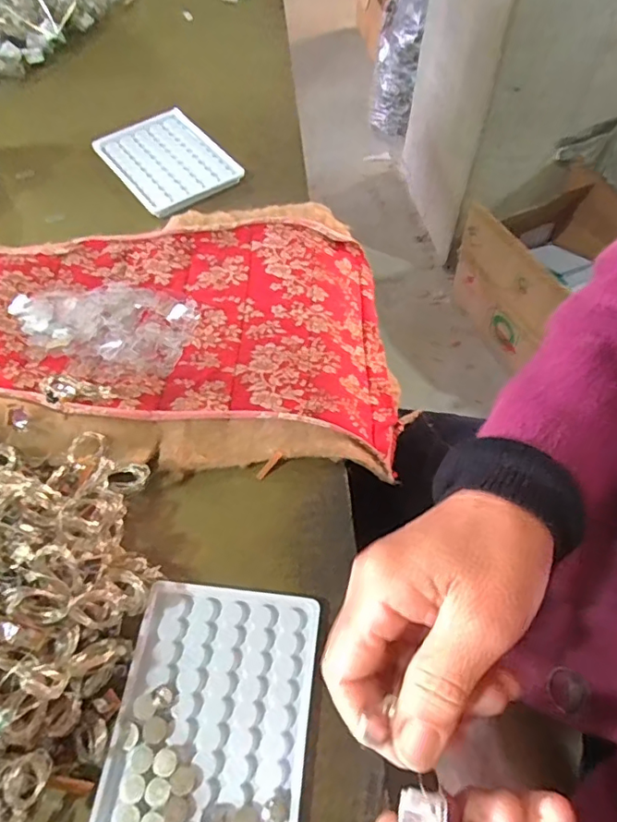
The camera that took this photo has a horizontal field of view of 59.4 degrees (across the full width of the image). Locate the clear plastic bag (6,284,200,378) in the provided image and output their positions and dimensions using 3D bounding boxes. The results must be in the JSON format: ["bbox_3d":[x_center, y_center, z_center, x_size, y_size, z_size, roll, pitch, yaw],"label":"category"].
[{"bbox_3d":[-0.155,-0.070,0.405,0.137,0.006,0.072,13,59,10],"label":"clear plastic bag"}]

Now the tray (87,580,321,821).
[{"bbox_3d":[-0.048,0.154,0.267,0.094,0.009,0.128,5,58,5],"label":"tray"}]

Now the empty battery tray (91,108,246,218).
[{"bbox_3d":[-0.133,-0.236,0.510,0.094,0.009,0.134,-33,63,-18],"label":"empty battery tray"}]

